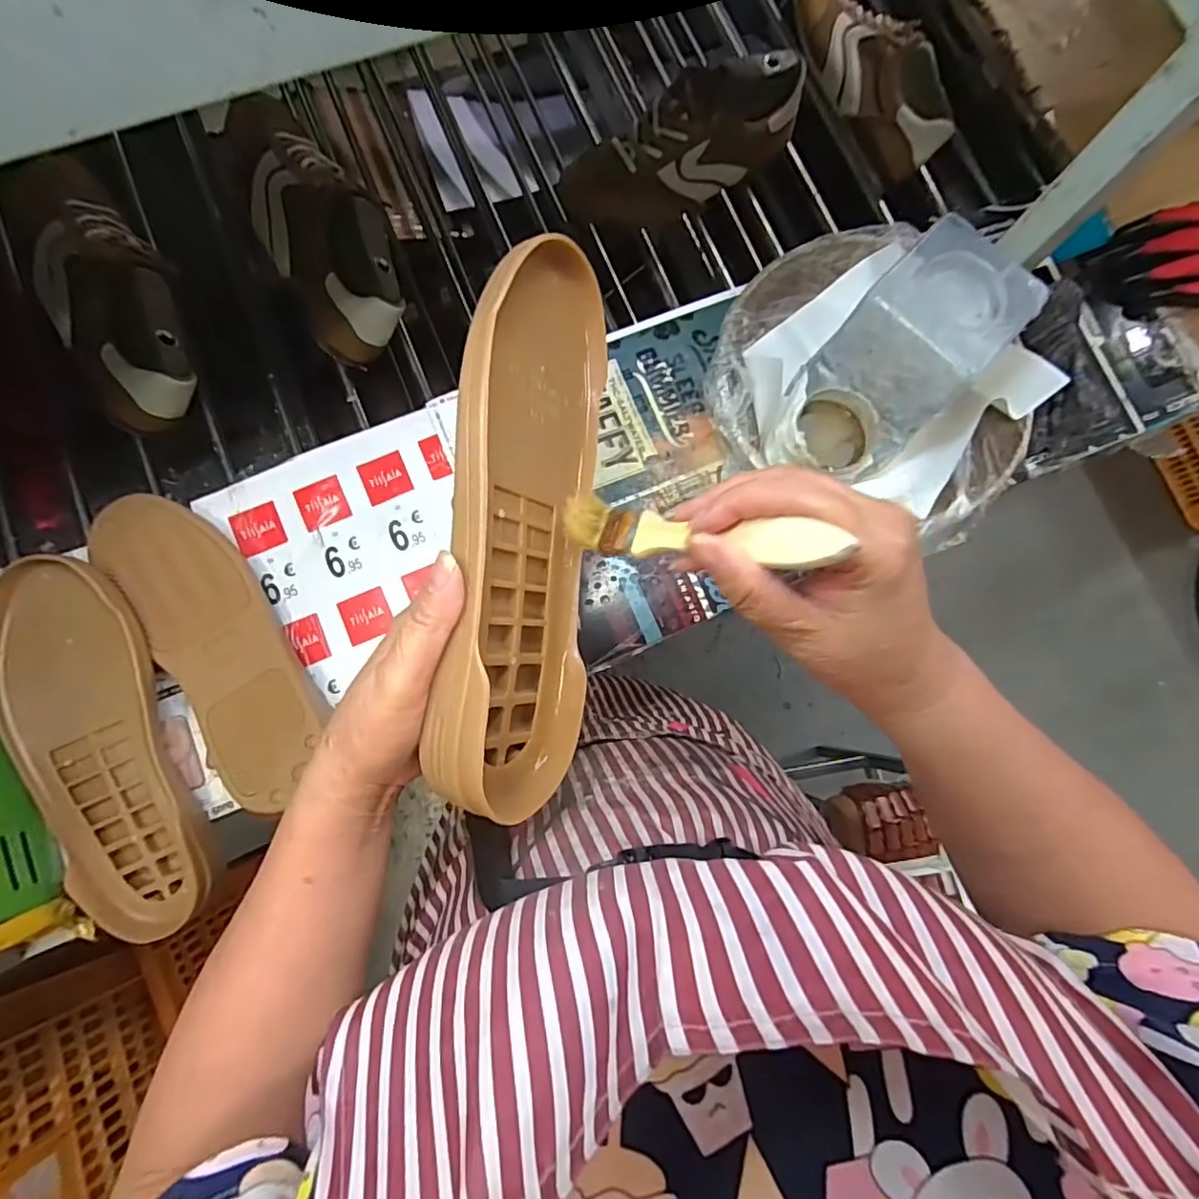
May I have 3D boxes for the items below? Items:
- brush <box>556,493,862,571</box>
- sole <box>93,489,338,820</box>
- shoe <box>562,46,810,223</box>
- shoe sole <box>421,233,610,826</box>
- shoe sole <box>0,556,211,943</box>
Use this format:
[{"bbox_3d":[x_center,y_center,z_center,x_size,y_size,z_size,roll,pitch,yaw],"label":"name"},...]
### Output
[{"bbox_3d":[0.033,-0.031,0.254,0.009,0.155,0.027,31,78,-40],"label":"brush"},{"bbox_3d":[-0.300,0.031,0.461,0.090,0.036,0.271,-34,84,-7],"label":"sole"},{"bbox_3d":[0.083,-0.435,0.568,0.239,0.089,0.076,-21,82,10],"label":"shoe"},{"bbox_3d":[-0.037,-0.042,0.293,0.026,0.102,0.282,2,80,29],"label":"shoe sole"},{"bbox_3d":[-0.372,0.111,0.437,0.100,0.047,0.287,-16,82,-5],"label":"shoe sole"}]

